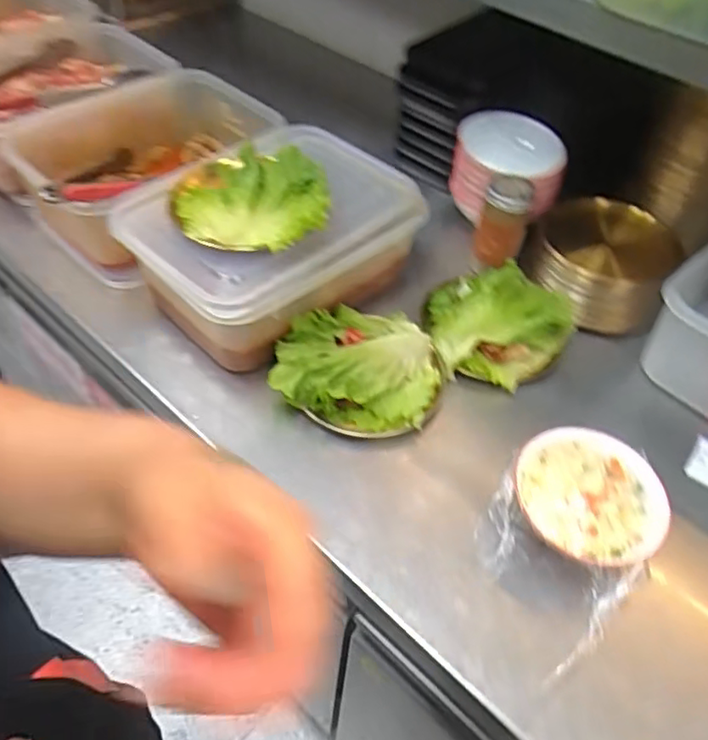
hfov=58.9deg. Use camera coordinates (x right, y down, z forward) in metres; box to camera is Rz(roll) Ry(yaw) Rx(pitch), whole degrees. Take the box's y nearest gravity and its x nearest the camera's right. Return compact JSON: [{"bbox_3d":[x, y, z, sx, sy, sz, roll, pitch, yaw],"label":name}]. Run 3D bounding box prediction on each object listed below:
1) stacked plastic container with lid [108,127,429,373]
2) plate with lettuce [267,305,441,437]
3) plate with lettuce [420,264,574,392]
[{"bbox_3d":[-0.087,-0.150,0.723,0.304,0.105,0.224,-36,61,-29],"label":"stacked plastic container with lid"},{"bbox_3d":[0.009,-0.009,0.665,0.171,0.048,0.151,16,50,8],"label":"plate with lettuce"},{"bbox_3d":[0.157,-0.057,0.697,0.162,0.062,0.150,2,50,-3],"label":"plate with lettuce"}]

